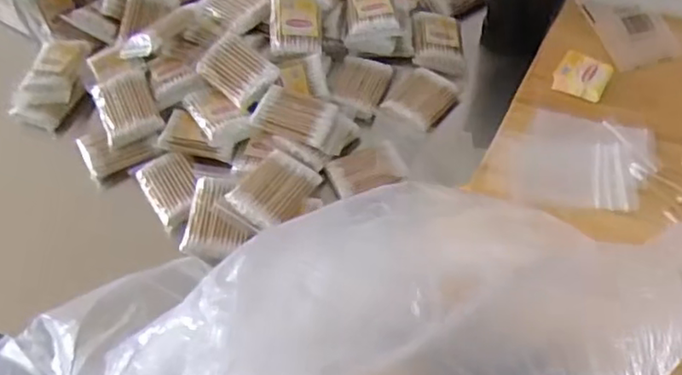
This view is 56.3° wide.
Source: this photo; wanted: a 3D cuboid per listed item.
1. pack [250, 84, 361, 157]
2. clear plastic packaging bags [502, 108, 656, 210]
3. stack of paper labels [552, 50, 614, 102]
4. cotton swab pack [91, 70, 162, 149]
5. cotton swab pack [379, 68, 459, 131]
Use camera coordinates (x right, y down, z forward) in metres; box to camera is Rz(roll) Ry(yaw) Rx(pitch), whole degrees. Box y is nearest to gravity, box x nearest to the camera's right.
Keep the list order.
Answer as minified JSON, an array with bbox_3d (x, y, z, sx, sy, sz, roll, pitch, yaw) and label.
[{"bbox_3d":[-0.035,-0.068,0.640,0.101,0.022,0.056,22,61,4],"label":"pack"},{"bbox_3d":[0.212,-0.025,0.561,0.125,0.004,0.103,6,54,7],"label":"clear plastic packaging bags"},{"bbox_3d":[0.233,-0.108,0.613,0.048,0.016,0.044,26,59,20],"label":"stack of paper labels"},{"bbox_3d":[-0.226,-0.088,0.667,0.057,0.017,0.079,-22,56,-13],"label":"cotton swab pack"},{"bbox_3d":[0.084,-0.096,0.683,0.068,0.018,0.072,31,61,23],"label":"cotton swab pack"}]

